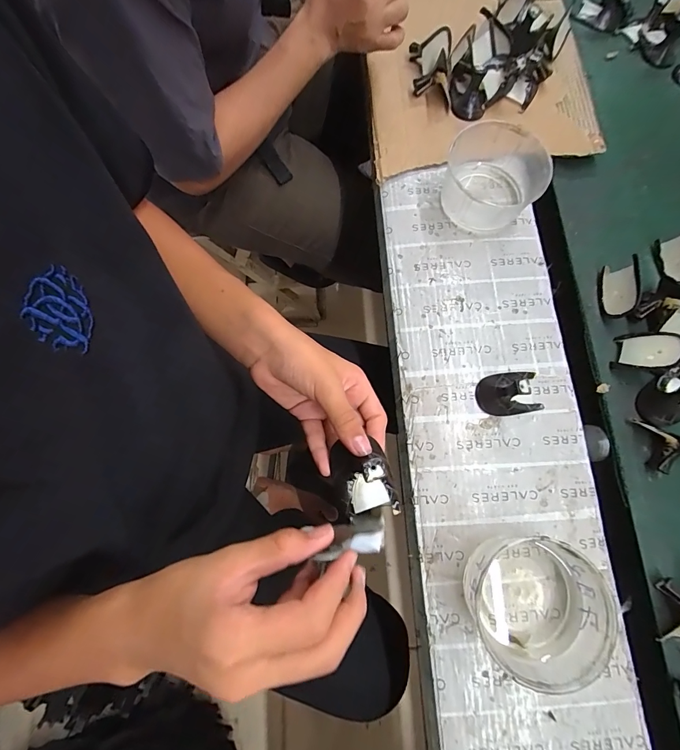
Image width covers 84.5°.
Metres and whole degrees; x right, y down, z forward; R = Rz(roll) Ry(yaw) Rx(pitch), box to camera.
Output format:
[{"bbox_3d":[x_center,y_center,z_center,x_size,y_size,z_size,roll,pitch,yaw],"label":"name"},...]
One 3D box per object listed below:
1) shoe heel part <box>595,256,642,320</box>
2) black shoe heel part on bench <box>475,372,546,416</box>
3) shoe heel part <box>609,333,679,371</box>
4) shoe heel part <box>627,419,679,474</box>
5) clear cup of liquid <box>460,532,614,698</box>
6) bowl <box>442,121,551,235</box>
[{"bbox_3d":[0.339,-0.103,0.455,0.023,0.046,0.068,9,81,-35],"label":"shoe heel part"},{"bbox_3d":[0.190,0.017,0.403,0.068,0.045,0.047,-7,77,-1],"label":"black shoe heel part on bench"},{"bbox_3d":[0.357,-0.026,0.431,0.052,0.045,0.045,15,78,5],"label":"shoe heel part"},{"bbox_3d":[0.355,0.078,0.415,0.063,0.042,0.045,38,81,9],"label":"shoe heel part"},{"bbox_3d":[0.181,0.214,0.349,0.109,0.059,0.108,0,77,1],"label":"clear cup of liquid"},{"bbox_3d":[0.183,-0.233,0.452,0.109,0.057,0.112,0,77,1],"label":"bowl"}]

